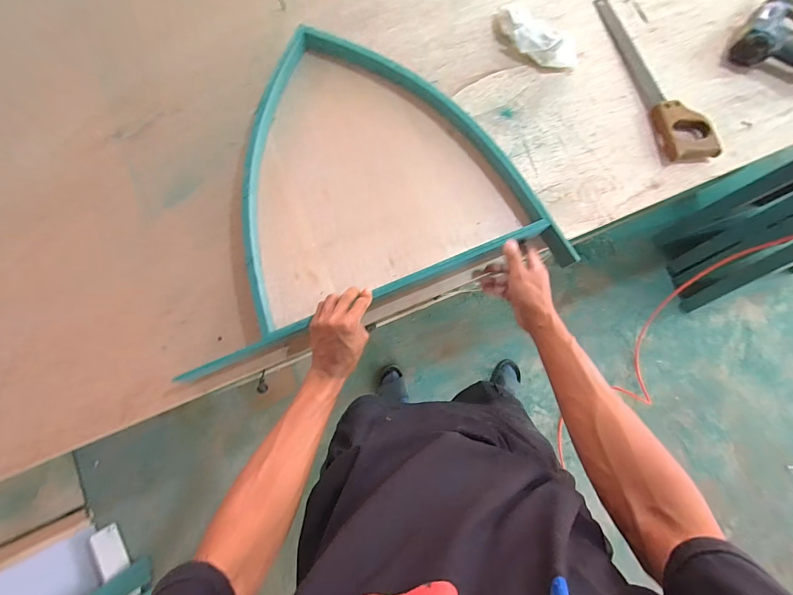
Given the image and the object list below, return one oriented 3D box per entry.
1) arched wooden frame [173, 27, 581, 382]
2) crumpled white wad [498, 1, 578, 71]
[{"bbox_3d":[-0.089,-0.211,0.606,0.640,0.061,0.509,-16,84,-4],"label":"arched wooden frame"},{"bbox_3d":[0.263,-0.492,0.670,0.180,0.043,0.067,41,85,2],"label":"crumpled white wad"}]

